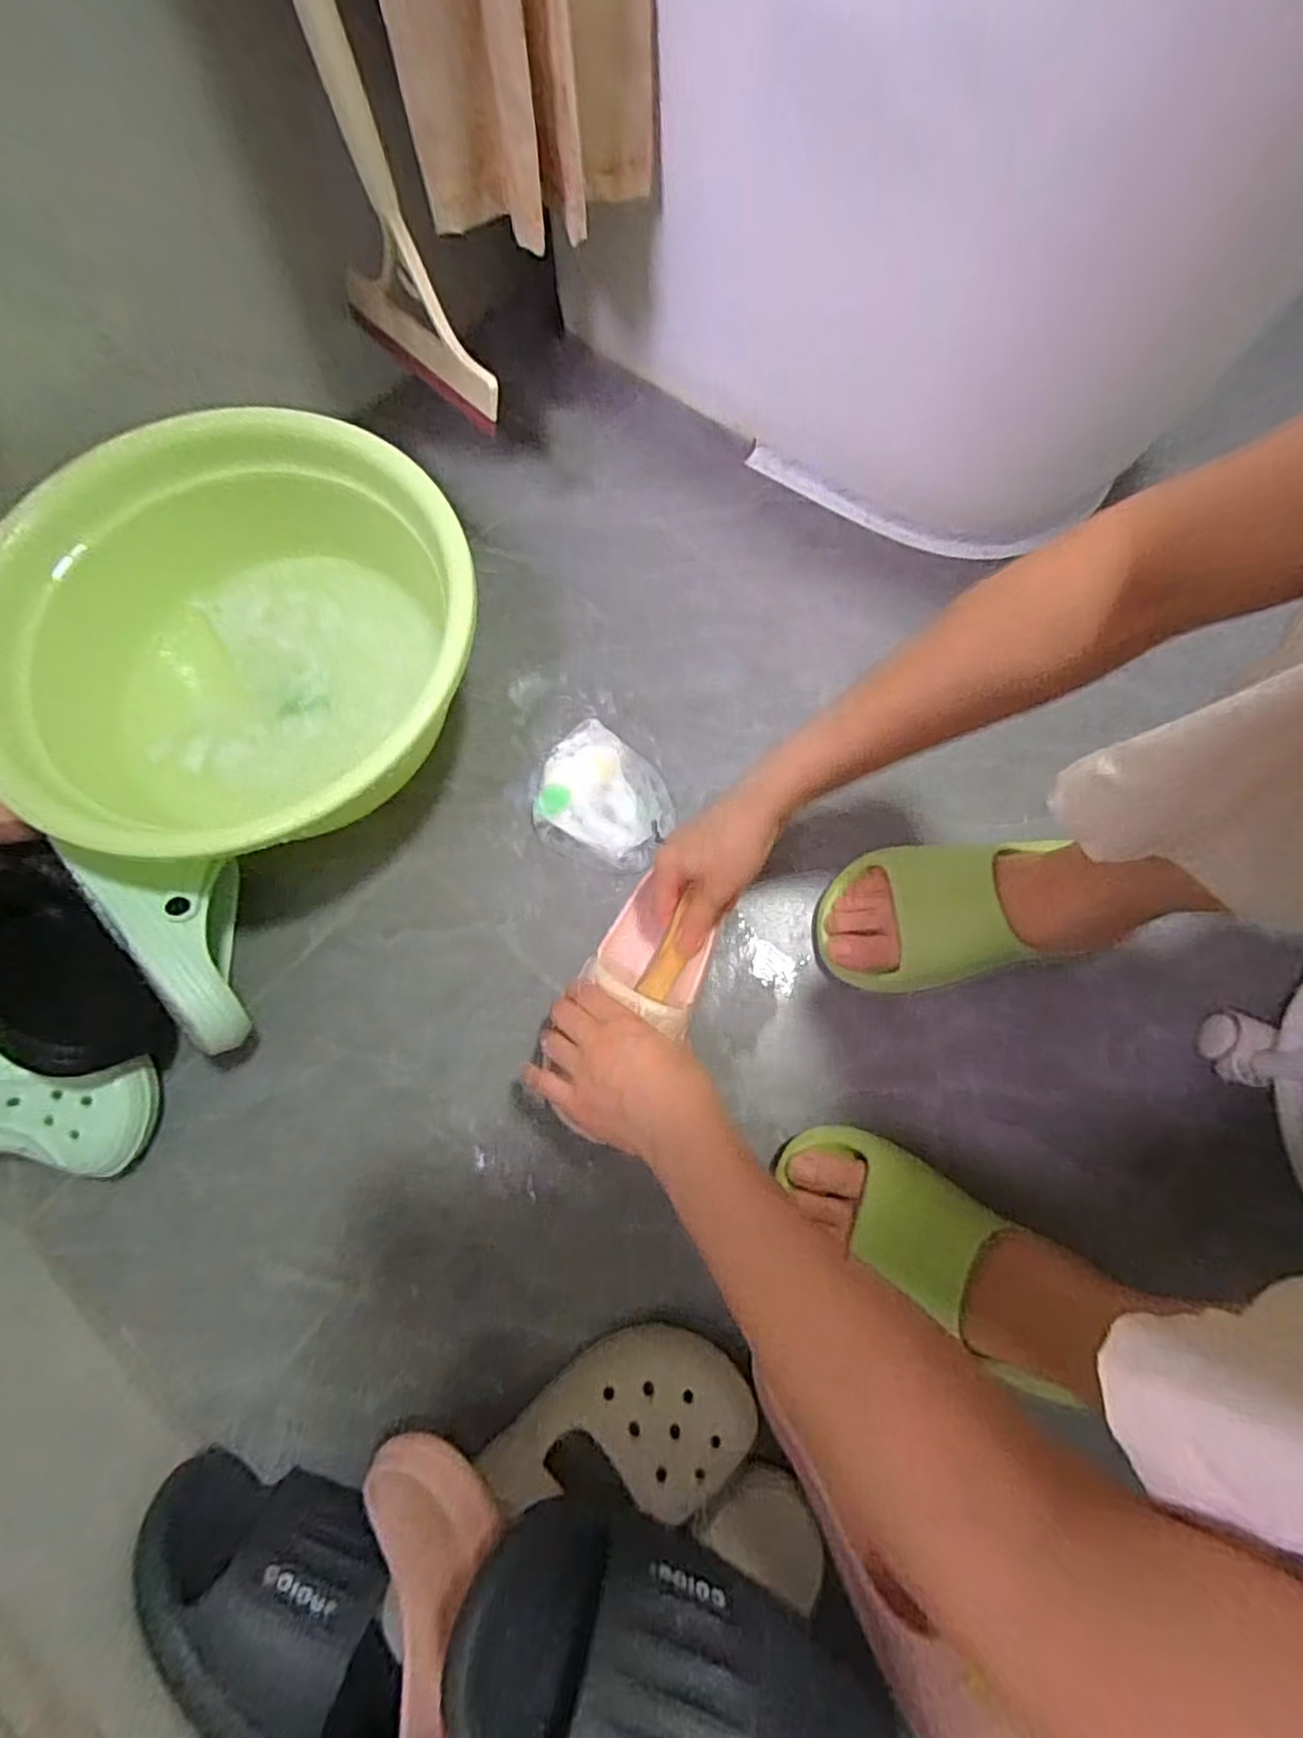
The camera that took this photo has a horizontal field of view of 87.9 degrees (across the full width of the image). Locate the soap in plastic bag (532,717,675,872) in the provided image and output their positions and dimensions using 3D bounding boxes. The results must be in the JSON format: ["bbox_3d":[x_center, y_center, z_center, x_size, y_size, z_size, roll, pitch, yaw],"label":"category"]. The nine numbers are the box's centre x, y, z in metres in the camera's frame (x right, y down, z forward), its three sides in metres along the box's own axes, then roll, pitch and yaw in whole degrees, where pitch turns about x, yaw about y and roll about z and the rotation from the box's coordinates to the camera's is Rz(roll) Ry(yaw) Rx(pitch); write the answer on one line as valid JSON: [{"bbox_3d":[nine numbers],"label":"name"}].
[{"bbox_3d":[-0.040,-0.065,0.580,0.115,0.031,0.126,5,73,1],"label":"soap in plastic bag"}]

